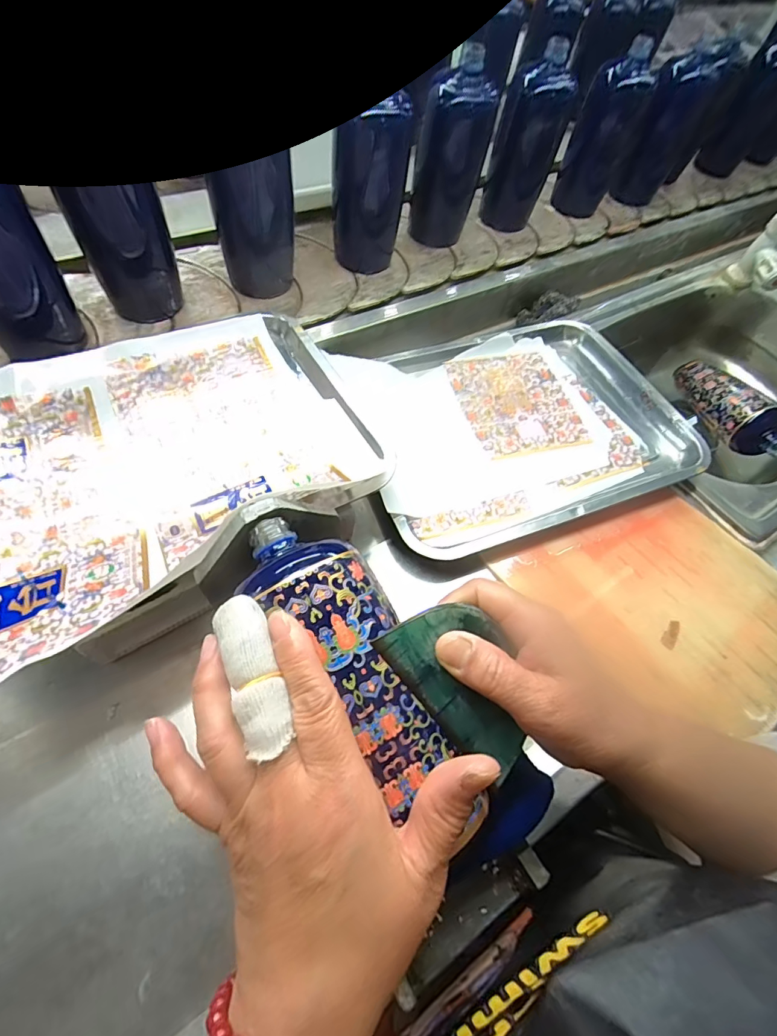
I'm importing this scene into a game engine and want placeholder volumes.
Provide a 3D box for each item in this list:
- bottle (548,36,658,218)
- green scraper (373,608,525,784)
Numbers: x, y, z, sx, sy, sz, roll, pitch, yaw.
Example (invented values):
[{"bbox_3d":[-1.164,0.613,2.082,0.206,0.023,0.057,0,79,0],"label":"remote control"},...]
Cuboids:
[{"bbox_3d":[0.316,-0.562,0.665,0.085,0.178,0.070,22,60,9],"label":"bottle"},{"bbox_3d":[0.042,0.083,0.231,0.053,0.004,0.093,-40,94,-19],"label":"green scraper"}]

